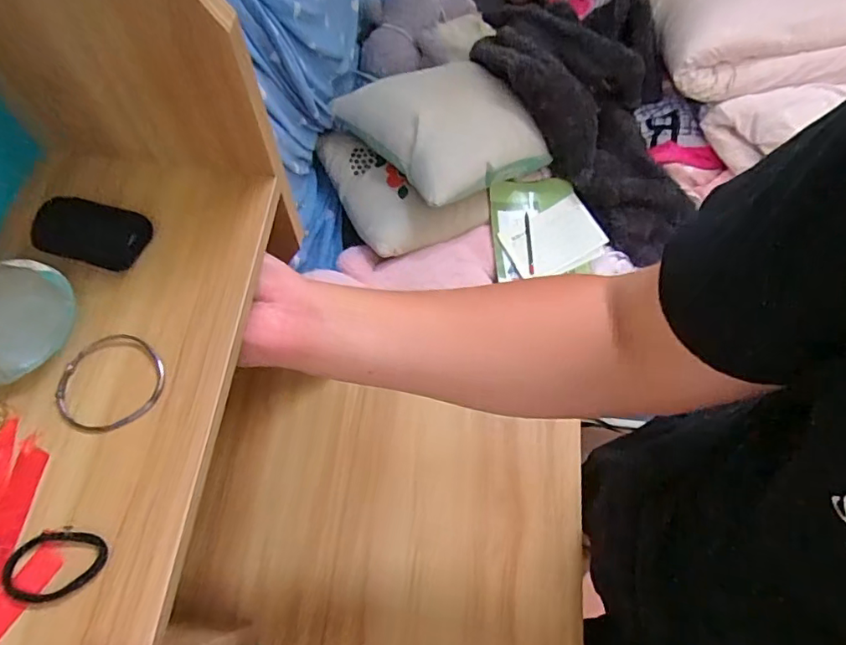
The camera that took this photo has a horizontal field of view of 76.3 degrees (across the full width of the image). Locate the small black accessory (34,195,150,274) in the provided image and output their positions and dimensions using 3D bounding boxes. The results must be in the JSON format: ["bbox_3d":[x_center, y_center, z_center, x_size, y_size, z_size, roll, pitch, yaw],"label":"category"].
[{"bbox_3d":[-0.208,-0.057,0.336,0.064,0.016,0.038,12,66,4],"label":"small black accessory"}]

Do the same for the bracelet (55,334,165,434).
[{"bbox_3d":[-0.180,0.036,0.311,0.054,0.007,0.058,0,65,-1],"label":"bracelet"}]

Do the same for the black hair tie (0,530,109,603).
[{"bbox_3d":[-0.185,0.122,0.271,0.049,0.004,0.031,-14,67,-8],"label":"black hair tie"}]

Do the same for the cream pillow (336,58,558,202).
[{"bbox_3d":[0.040,-0.411,1.095,0.305,0.128,0.347,-36,71,-16],"label":"cream pillow"}]

